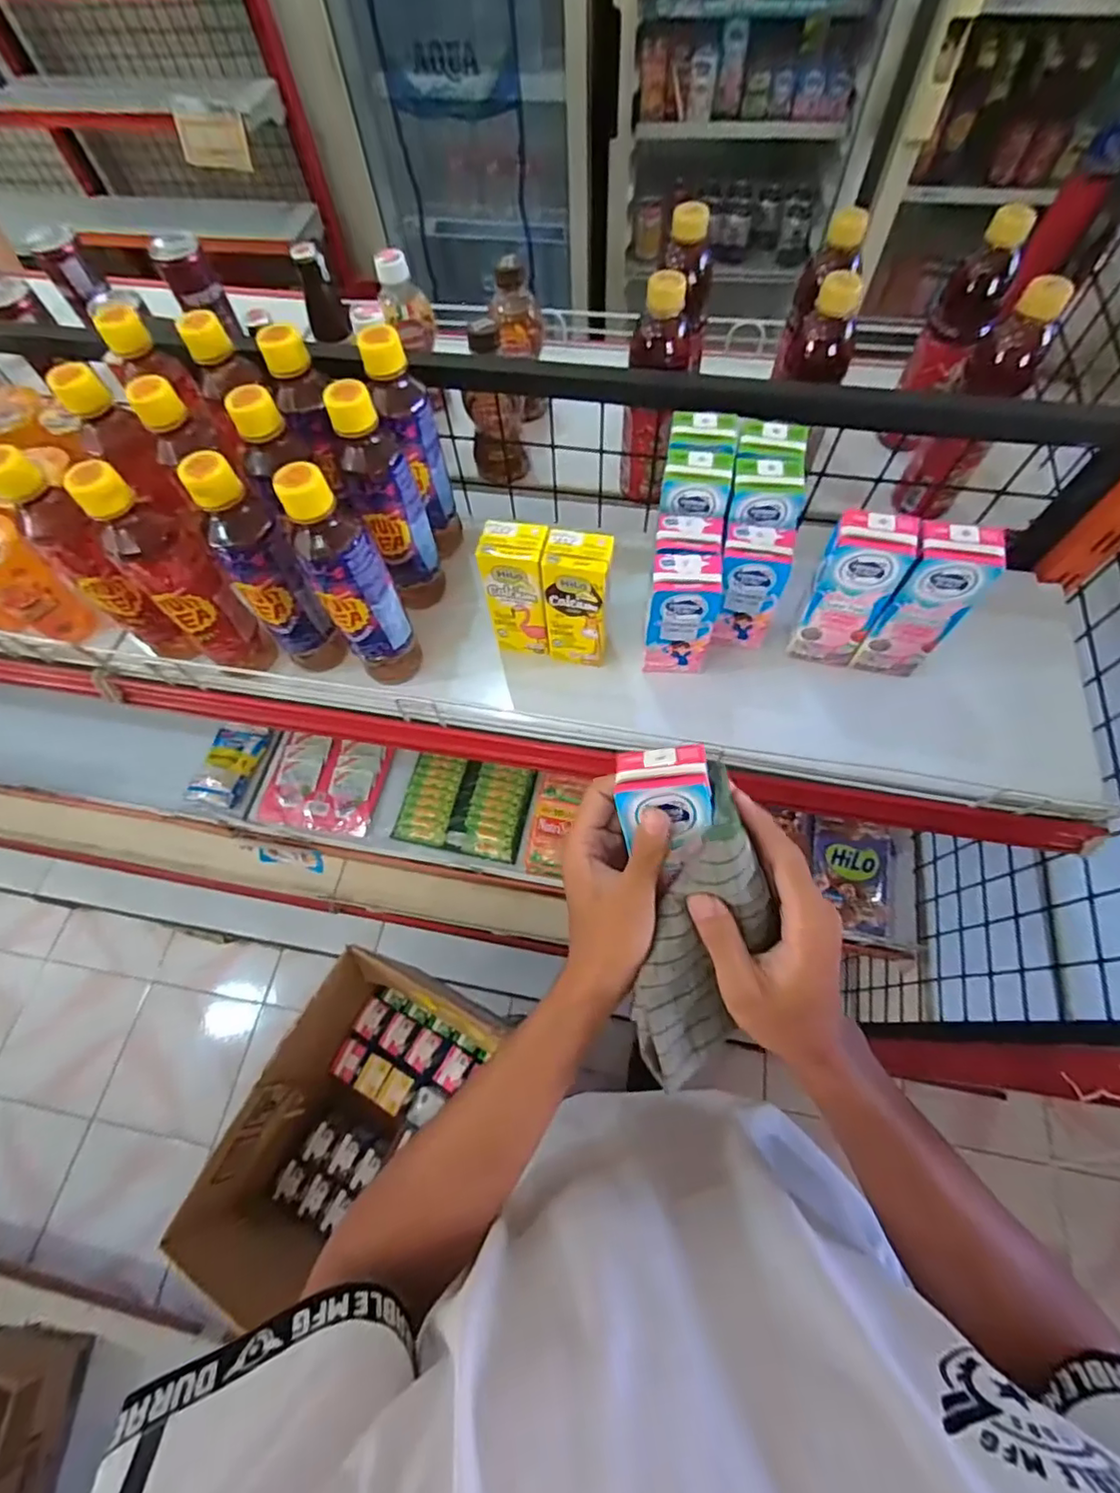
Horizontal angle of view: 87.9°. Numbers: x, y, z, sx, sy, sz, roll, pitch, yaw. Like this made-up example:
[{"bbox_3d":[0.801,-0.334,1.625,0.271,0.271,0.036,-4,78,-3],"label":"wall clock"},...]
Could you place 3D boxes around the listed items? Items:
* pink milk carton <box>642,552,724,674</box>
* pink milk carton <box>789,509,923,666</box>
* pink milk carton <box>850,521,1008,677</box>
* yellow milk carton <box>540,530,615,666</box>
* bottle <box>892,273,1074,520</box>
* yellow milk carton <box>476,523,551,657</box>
[{"bbox_3d":[0.099,-0.107,0.474,0.054,0.101,0.042,4,65,5],"label":"pink milk carton"},{"bbox_3d":[0.225,-0.120,0.460,0.057,0.136,0.035,11,66,8],"label":"pink milk carton"},{"bbox_3d":[0.279,-0.109,0.455,0.053,0.140,0.035,12,66,8],"label":"pink milk carton"},{"bbox_3d":[0.015,-0.119,0.483,0.051,0.115,0.042,6,65,6],"label":"yellow milk carton"},{"bbox_3d":[0.348,-0.272,0.488,0.051,0.192,0.049,21,68,12],"label":"bottle"},{"bbox_3d":[-0.034,-0.128,0.489,0.050,0.118,0.039,6,65,6],"label":"yellow milk carton"}]

